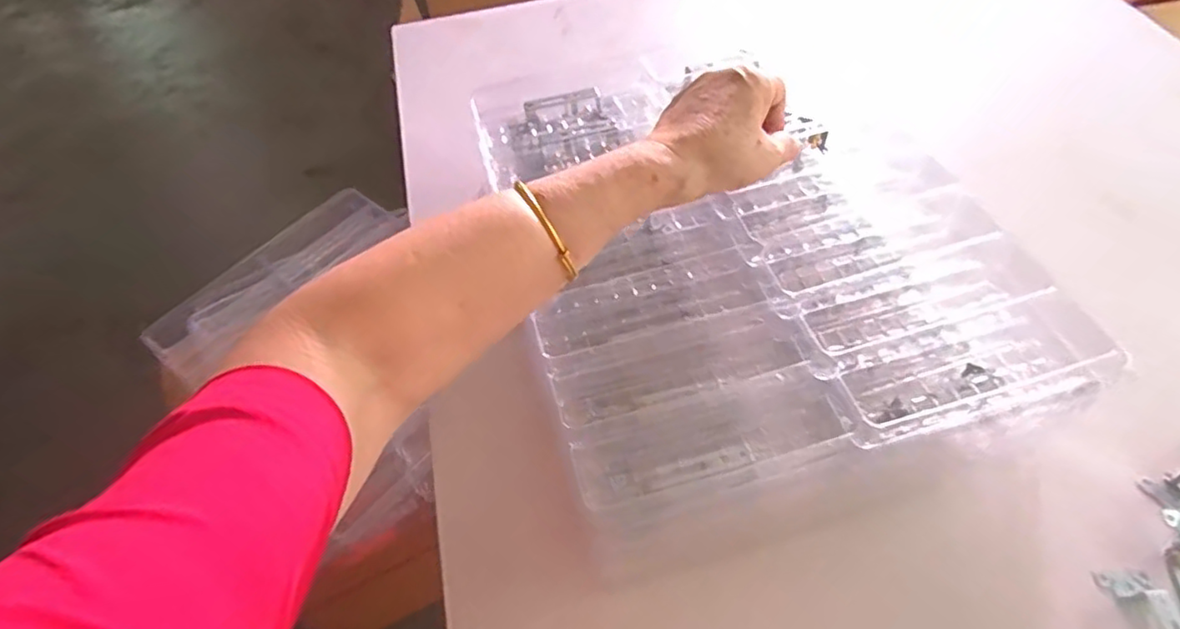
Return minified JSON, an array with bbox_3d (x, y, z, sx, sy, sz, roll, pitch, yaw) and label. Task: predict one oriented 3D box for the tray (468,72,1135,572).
[{"bbox_3d":[0.114,-0.076,0.499,0.348,0.070,0.431,-16,55,-7],"label":"tray"}]

